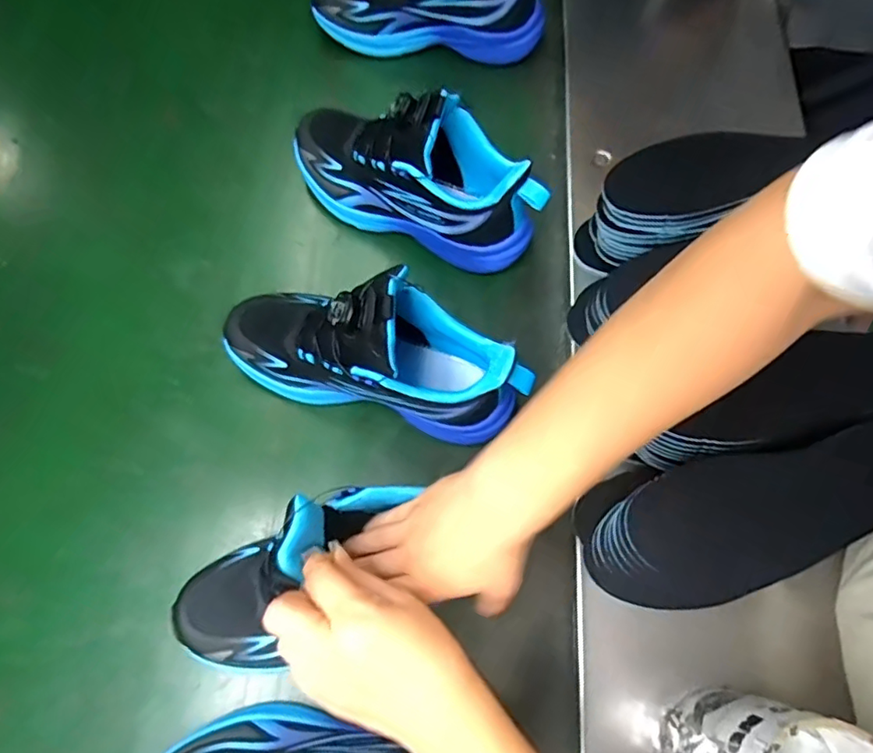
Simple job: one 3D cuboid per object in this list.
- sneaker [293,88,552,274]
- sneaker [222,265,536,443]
[{"bbox_3d":[-0.023,-0.186,0.513,0.246,0.132,0.080,26,70,8],"label":"sneaker"},{"bbox_3d":[-0.053,-0.022,0.448,0.245,0.147,0.079,18,69,5],"label":"sneaker"}]

